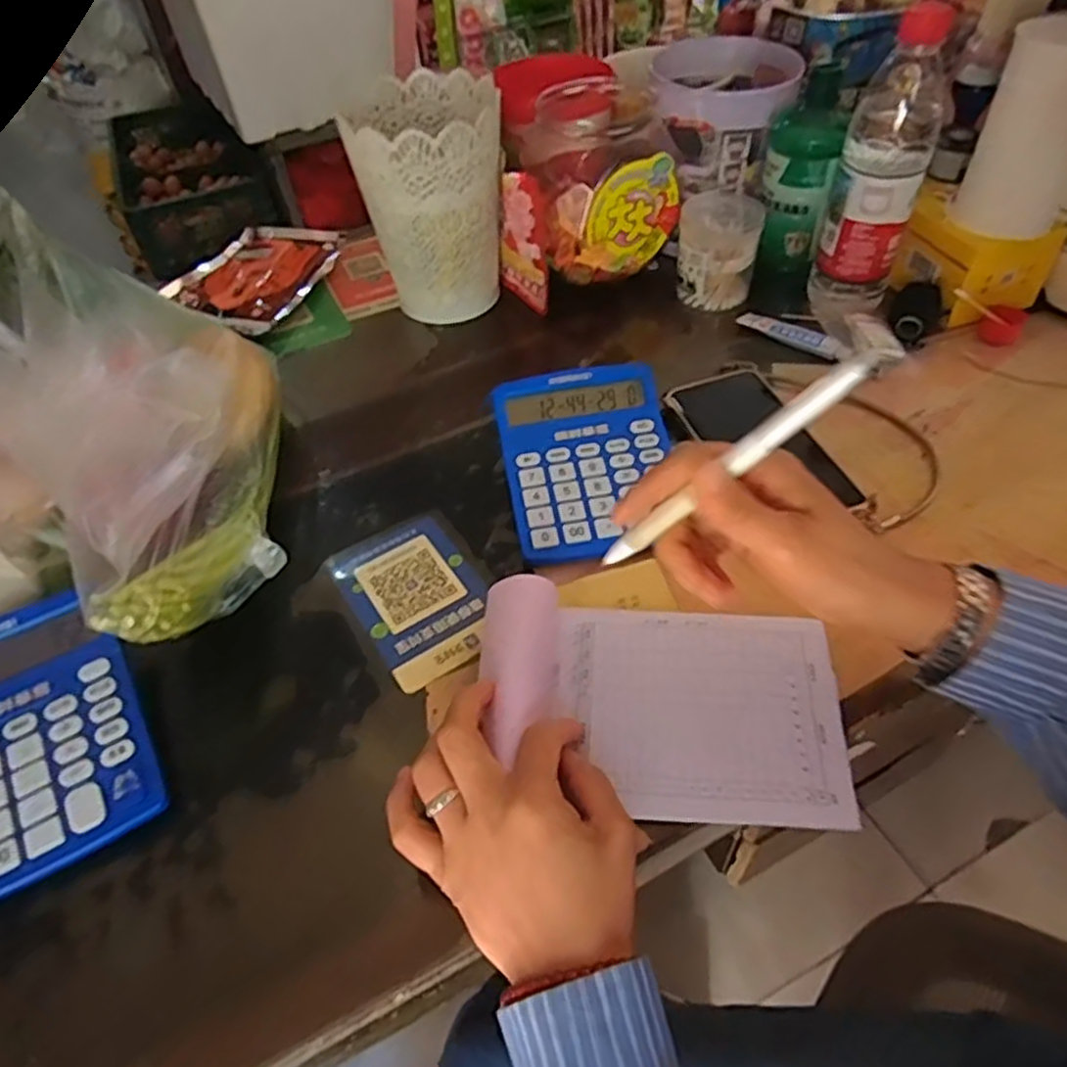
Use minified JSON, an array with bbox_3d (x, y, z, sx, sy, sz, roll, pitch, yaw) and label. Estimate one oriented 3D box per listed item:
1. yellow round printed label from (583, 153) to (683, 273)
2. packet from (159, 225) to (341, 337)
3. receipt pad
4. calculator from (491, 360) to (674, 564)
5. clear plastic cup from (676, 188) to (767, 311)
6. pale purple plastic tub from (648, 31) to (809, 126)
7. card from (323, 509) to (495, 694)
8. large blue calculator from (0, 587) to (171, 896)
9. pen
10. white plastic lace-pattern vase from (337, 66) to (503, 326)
[{"bbox_3d":[0.088,-0.276,0.644,0.091,0.092,0.009,-24,52,-15],"label":"yellow round printed label"},{"bbox_3d":[-0.275,-0.260,0.733,0.126,0.023,0.165,18,53,18],"label":"packet"},{"bbox_3d":[0.068,0.089,0.405,0.197,0.034,0.123,3,50,7],"label":"receipt pad"},{"bbox_3d":[0.039,-0.056,0.515,0.120,0.038,0.145,-10,50,-4],"label":"calculator"},{"bbox_3d":[0.169,-0.258,0.670,0.074,0.070,0.084,7,51,10],"label":"clear plastic cup"},{"bbox_3d":[0.172,-0.412,0.676,0.138,0.038,0.144,7,51,10],"label":"pale purple plastic tub"},{"bbox_3d":[-0.075,0.037,0.484,0.085,0.004,0.124,-30,54,-20],"label":"card"},{"bbox_3d":[-0.280,0.109,0.400,0.115,0.038,0.148,-28,53,-18],"label":"large blue calculator"},{"bbox_3d":[0.087,-0.030,0.320,0.151,0.011,0.013,-40,45,25],"label":"pen"},{"bbox_3d":[-0.086,-0.289,0.652,0.122,0.164,0.130,-4,50,1],"label":"white plastic lace-pattern vase"}]

